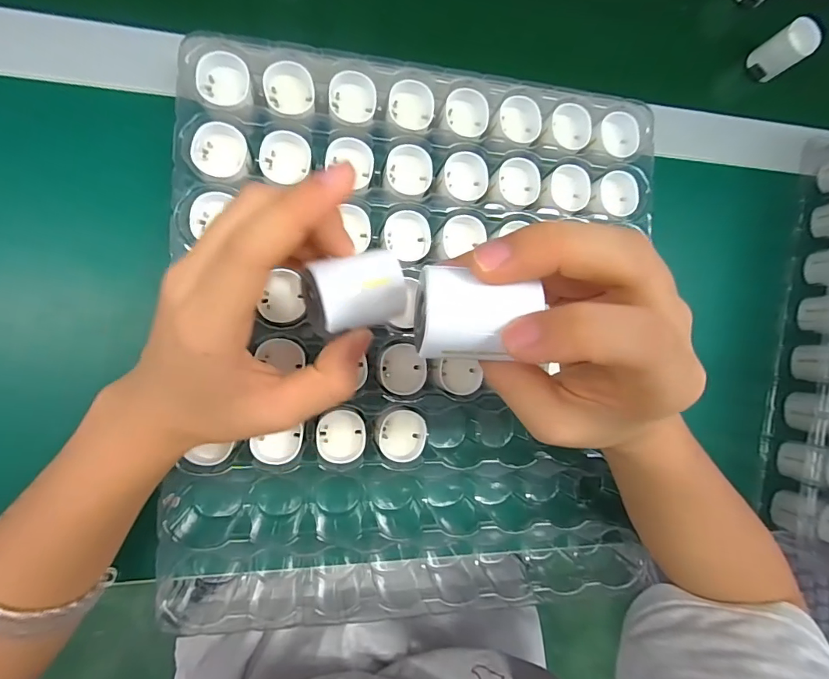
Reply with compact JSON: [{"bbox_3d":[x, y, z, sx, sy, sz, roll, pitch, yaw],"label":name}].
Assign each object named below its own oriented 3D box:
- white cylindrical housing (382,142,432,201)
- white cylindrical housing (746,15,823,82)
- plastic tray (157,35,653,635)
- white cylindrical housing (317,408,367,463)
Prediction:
[{"bbox_3d":[-0.004,-0.106,0.277,0.029,0.019,0.027,0,88,-12],"label":"white cylindrical housing"},{"bbox_3d":[0.299,-0.234,0.358,0.033,0.038,0.029,-37,96,-11],"label":"white cylindrical housing"},{"bbox_3d":[0.007,0.011,0.286,0.289,0.054,0.352,1,88,-12],"label":"plastic tray"},{"bbox_3d":[-0.044,0.058,0.263,0.028,0.013,0.028,0,88,-12],"label":"white cylindrical housing"}]

